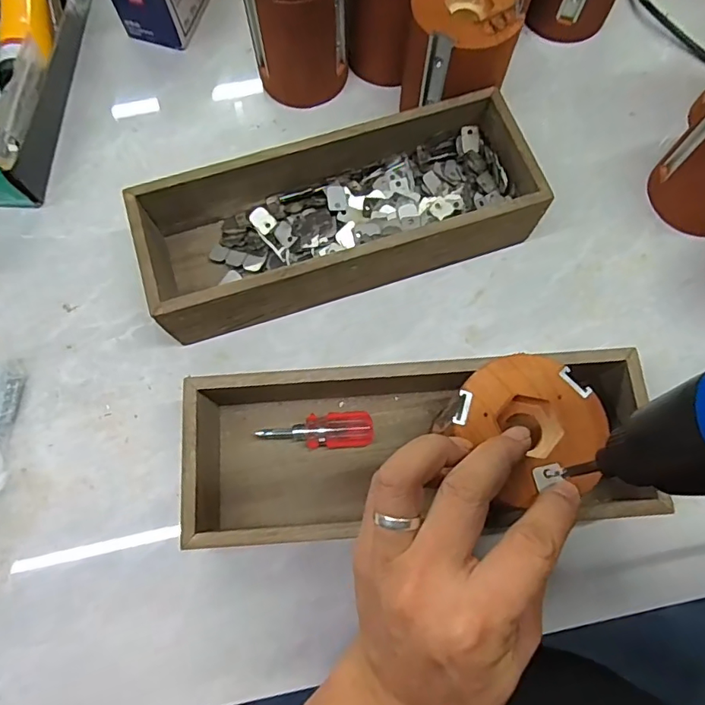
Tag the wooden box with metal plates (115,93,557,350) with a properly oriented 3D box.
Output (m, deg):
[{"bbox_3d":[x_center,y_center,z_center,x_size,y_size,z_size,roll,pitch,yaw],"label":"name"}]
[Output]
[{"bbox_3d":[-0.009,-0.097,0.378,0.279,0.065,0.120,-18,74,-5],"label":"wooden box with metal plates"}]

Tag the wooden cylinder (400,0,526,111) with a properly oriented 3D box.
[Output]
[{"bbox_3d":[0.079,-0.226,0.392,0.074,0.099,0.080,0,75,0],"label":"wooden cylinder"}]

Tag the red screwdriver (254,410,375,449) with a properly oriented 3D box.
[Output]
[{"bbox_3d":[-0.024,0.055,0.349,0.076,0.022,0.024,-4,74,-1],"label":"red screwdriver"}]

